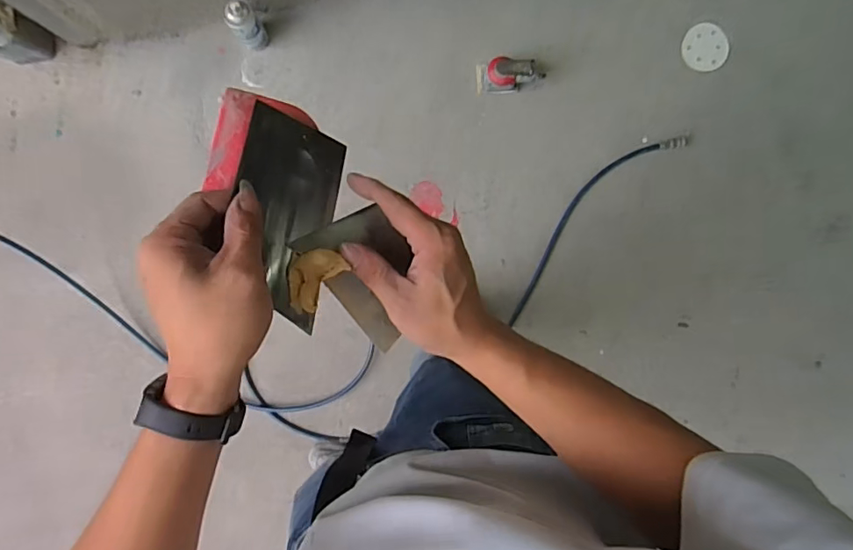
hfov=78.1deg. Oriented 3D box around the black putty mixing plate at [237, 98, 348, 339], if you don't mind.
[{"bbox_3d":[-0.096,-0.041,0.360,0.072,0.006,0.141,19,69,-37],"label":"black putty mixing plate"}]

